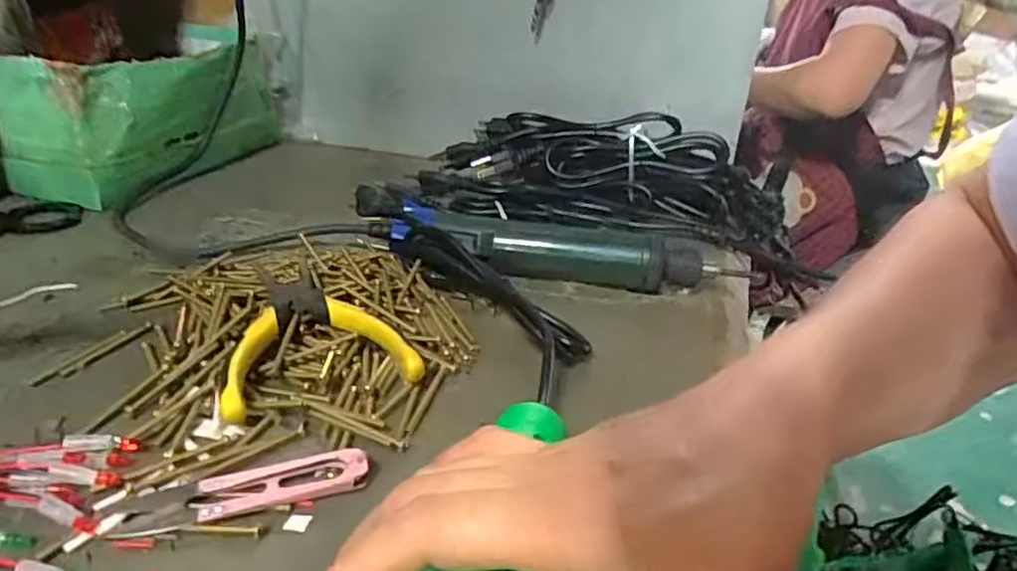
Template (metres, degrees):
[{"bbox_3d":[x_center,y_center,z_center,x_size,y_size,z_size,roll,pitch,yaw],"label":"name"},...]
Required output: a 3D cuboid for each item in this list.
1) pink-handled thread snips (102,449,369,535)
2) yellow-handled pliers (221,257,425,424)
[{"bbox_3d":[-0.111,0.086,0.278,0.100,0.010,0.023,-6,29,-16],"label":"pink-handled thread snips"},{"bbox_3d":[-0.115,0.025,0.373,0.093,0.026,0.122,-12,31,-25],"label":"yellow-handled pliers"}]

